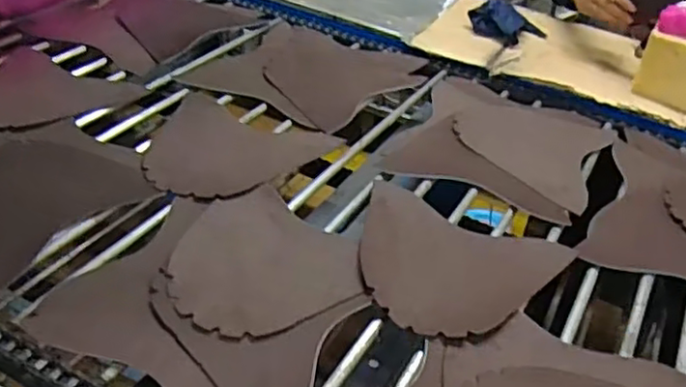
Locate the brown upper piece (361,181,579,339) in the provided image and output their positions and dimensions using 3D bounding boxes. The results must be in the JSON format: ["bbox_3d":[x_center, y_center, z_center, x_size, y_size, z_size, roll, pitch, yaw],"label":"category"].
[{"bbox_3d":[0.112,0.077,0.754,0.237,0.010,0.218,22,36,18],"label":"brown upper piece"}]

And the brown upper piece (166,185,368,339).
[{"bbox_3d":[-0.094,0.070,0.727,0.193,0.009,0.205,-18,43,-29],"label":"brown upper piece"}]

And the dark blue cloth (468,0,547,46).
[{"bbox_3d":[0.310,-0.326,1.252,0.146,0.054,0.103,14,37,10],"label":"dark blue cloth"}]

